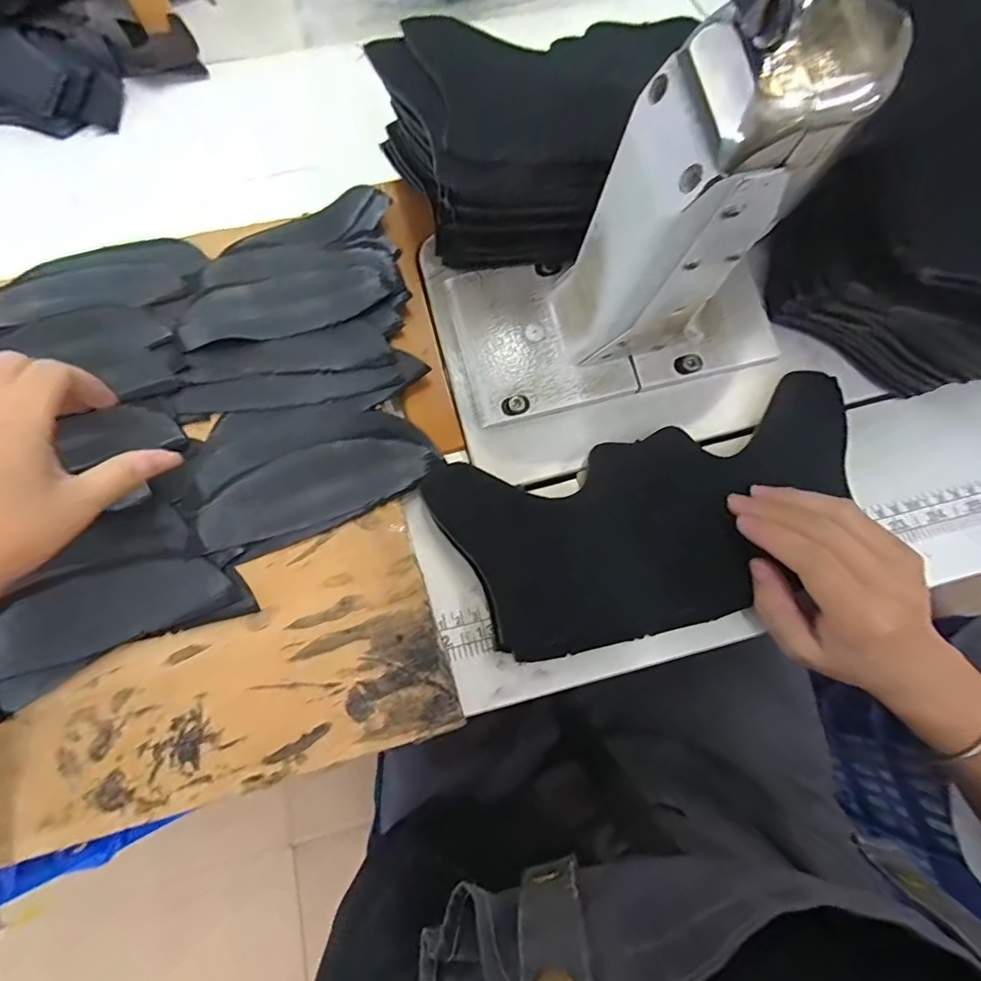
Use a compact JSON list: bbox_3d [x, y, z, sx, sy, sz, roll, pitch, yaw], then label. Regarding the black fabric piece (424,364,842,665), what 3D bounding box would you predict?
[{"bbox_3d":[0.100,0.008,0.298,0.243,0.019,0.126,-21,74,-7],"label":"black fabric piece"}]

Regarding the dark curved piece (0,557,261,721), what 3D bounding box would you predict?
[{"bbox_3d":[-0.207,0.068,0.283,0.140,0.005,0.054,-23,75,-6],"label":"dark curved piece"}]

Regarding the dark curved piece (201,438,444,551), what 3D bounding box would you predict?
[{"bbox_3d":[-0.102,-0.004,0.306,0.136,0.004,0.046,-16,76,-5],"label":"dark curved piece"}]

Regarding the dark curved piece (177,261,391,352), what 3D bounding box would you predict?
[{"bbox_3d":[-0.135,-0.123,0.335,0.131,0.012,0.044,-13,74,-3],"label":"dark curved piece"}]

